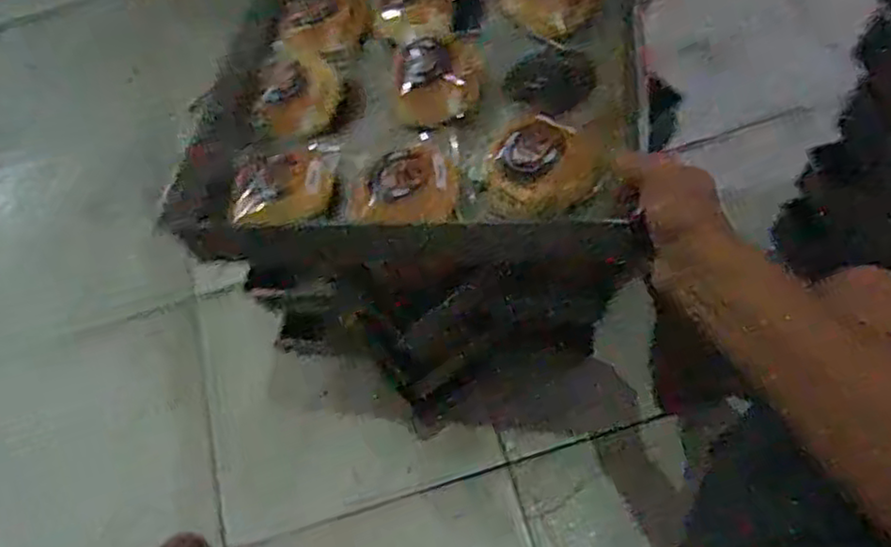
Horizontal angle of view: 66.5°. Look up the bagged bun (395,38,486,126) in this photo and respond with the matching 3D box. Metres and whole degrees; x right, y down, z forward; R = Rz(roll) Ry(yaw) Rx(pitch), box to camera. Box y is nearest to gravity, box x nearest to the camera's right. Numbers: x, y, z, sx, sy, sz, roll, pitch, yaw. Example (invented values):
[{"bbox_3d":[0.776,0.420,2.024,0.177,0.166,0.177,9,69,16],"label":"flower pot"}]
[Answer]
[{"bbox_3d":[-0.007,-0.190,0.670,0.086,0.033,0.084,-1,64,2],"label":"bagged bun"}]

